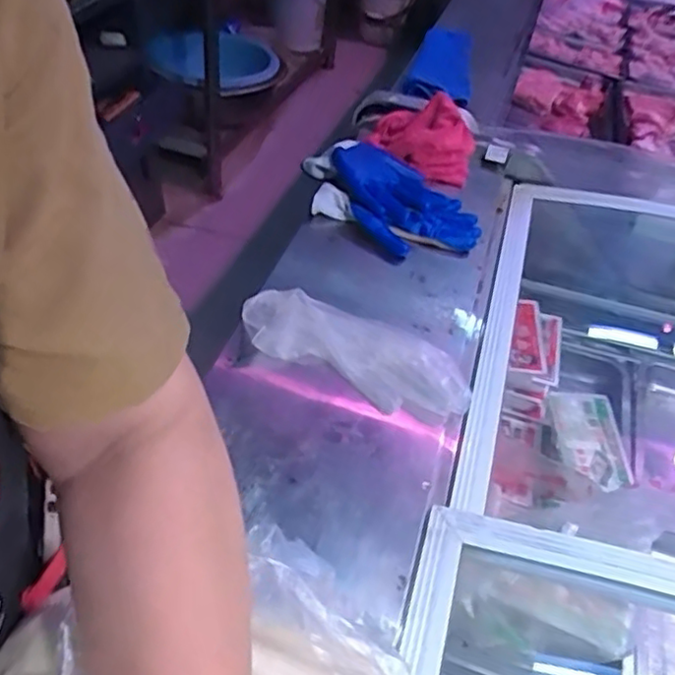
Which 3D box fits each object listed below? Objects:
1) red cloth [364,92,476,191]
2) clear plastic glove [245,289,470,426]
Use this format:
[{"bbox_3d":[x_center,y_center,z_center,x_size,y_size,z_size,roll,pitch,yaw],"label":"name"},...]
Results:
[{"bbox_3d":[0.128,-0.315,0.994,0.153,0.085,0.189,10,42,5],"label":"red cloth"},{"bbox_3d":[0.015,0.013,0.678,0.247,0.028,0.098,21,45,16],"label":"clear plastic glove"}]

